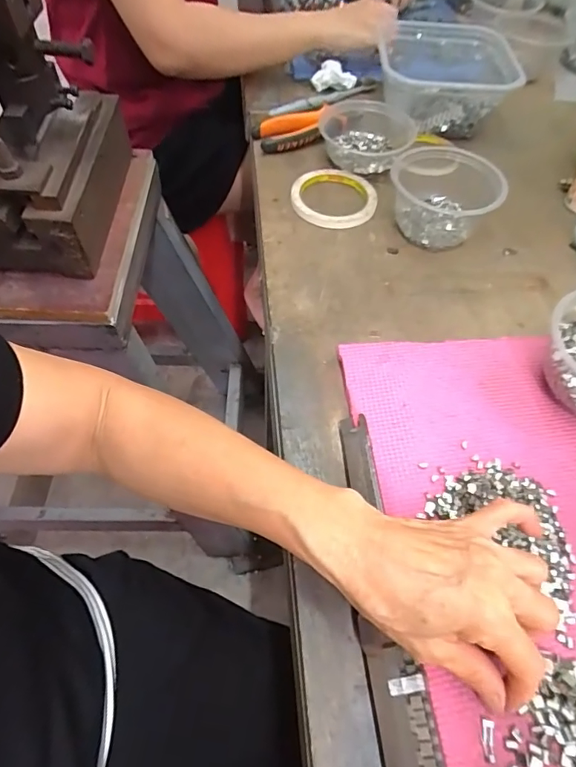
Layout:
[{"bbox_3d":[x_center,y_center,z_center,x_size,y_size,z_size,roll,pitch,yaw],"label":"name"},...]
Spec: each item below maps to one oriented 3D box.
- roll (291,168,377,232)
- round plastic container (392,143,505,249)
[{"bbox_3d":[0.054,-0.216,0.550,0.095,0.020,0.094,0,56,0],"label":"roll"},{"bbox_3d":[0.171,-0.211,0.524,0.106,0.061,0.139,5,56,3],"label":"round plastic container"}]

